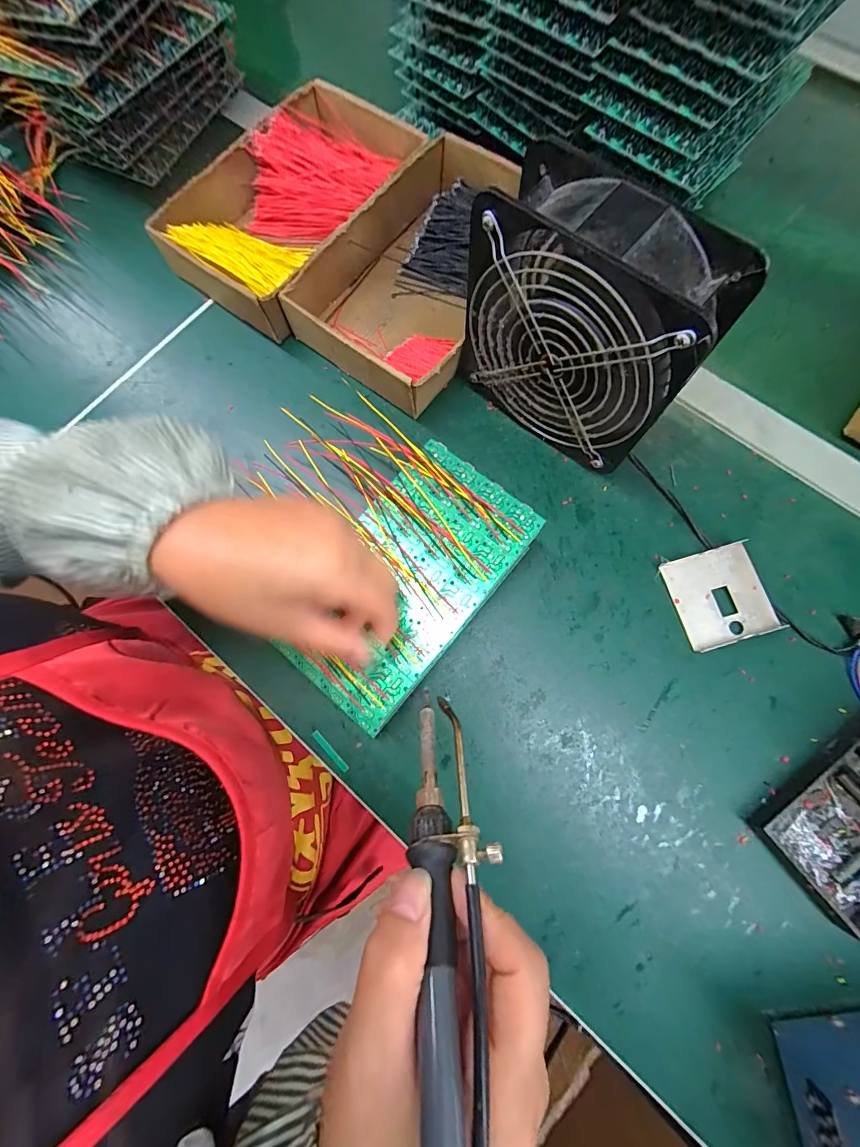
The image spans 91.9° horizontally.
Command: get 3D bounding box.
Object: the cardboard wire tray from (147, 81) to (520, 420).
[{"bbox_3d":[-0.066,-0.305,0.379,0.295,0.048,0.236,33,78,9],"label":"cardboard wire tray"}]

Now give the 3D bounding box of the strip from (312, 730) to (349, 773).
[{"bbox_3d":[-0.071,0.127,0.296,0.005,0.004,0.036,-44,78,-10],"label":"strip"}]

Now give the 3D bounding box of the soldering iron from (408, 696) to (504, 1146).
[{"bbox_3d":[0.009,0.141,0.155,0.033,0.015,0.205,-1,42,1],"label":"soldering iron"}]

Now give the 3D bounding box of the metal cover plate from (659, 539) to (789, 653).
[{"bbox_3d":[0.215,0.017,0.310,0.064,0.009,0.069,-16,75,-3],"label":"metal cover plate"}]

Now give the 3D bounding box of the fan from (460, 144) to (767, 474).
[{"bbox_3d":[0.099,-0.157,0.284,0.147,0.155,0.057,41,80,11],"label":"fan"}]

